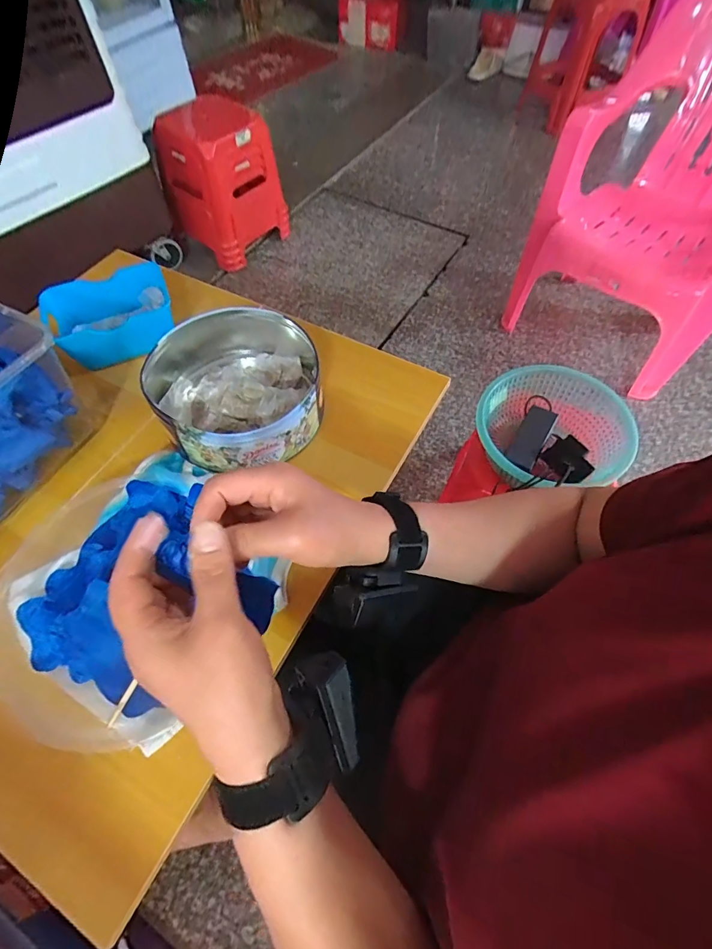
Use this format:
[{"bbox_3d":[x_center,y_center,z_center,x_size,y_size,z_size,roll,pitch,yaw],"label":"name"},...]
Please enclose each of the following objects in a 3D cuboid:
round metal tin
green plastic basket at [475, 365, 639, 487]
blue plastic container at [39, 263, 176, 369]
[{"bbox_3d":[-0.137,-0.103,0.514,0.189,0.069,0.197,-14,60,-8],"label":"round metal tin"},{"bbox_3d":[0.325,-0.065,0.738,0.256,0.089,0.220,-1,60,0],"label":"green plastic basket"},{"bbox_3d":[-0.315,-0.205,0.572,0.155,0.053,0.123,-26,63,-14],"label":"blue plastic container"}]

